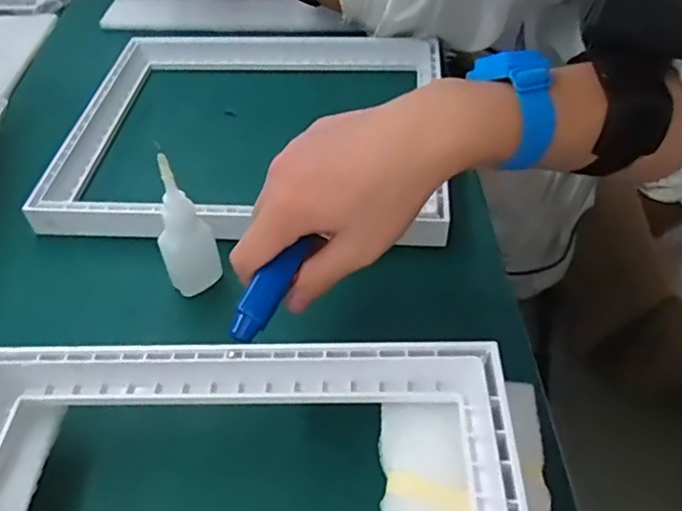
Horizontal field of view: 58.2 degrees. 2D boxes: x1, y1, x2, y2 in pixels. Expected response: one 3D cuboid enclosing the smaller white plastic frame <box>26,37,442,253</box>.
[{"bbox_3d":[-0.075,-0.124,0.570,0.332,0.040,0.297,2,47,5],"label":"smaller white plastic frame"}]

